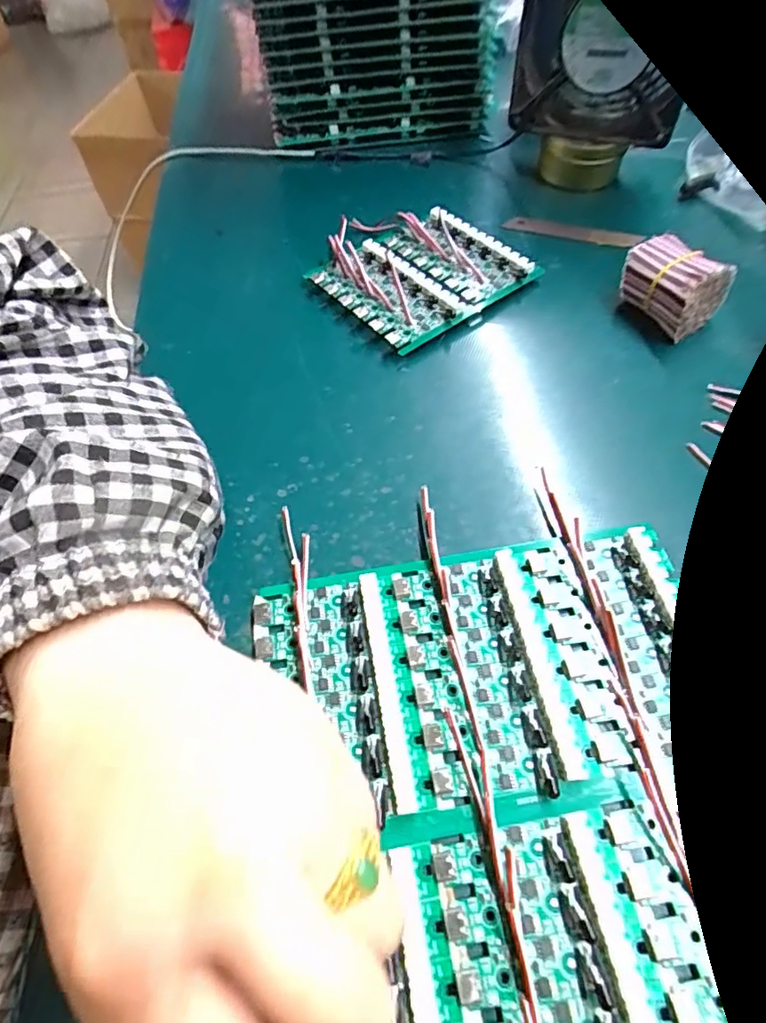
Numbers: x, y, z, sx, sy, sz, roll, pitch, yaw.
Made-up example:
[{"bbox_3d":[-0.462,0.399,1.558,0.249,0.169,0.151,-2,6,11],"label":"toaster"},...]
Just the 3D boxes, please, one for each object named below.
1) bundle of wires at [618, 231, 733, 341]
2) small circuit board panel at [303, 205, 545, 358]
[{"bbox_3d":[0.171,-0.134,0.323,0.039,0.032,0.050,-31,59,-16],"label":"bundle of wires"},{"bbox_3d":[0.019,-0.163,0.364,0.110,0.024,0.118,-35,60,-18],"label":"small circuit board panel"}]

